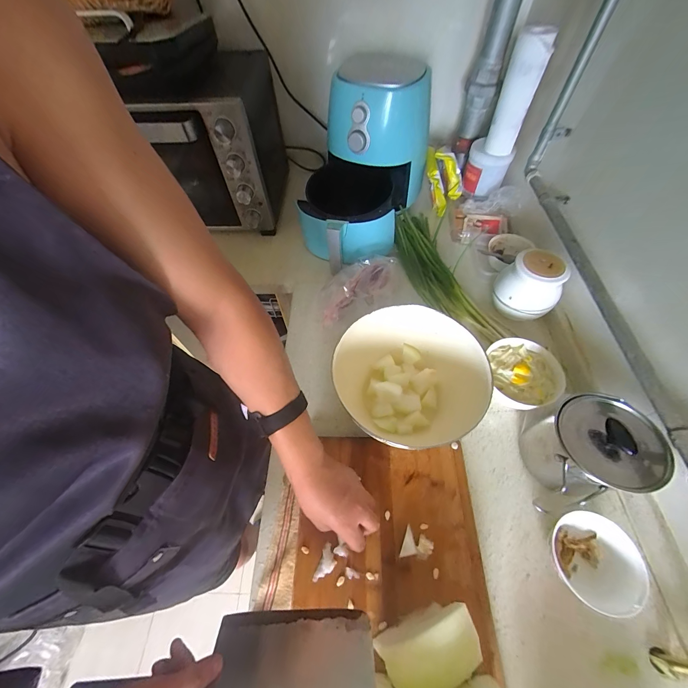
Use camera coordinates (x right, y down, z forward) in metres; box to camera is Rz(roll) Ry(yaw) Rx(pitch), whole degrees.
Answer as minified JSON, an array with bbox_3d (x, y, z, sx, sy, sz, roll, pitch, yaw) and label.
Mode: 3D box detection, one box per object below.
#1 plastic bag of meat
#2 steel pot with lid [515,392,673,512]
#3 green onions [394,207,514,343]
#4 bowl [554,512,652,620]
[{"bbox_3d":[0.032,-0.132,0.703,0.217,0.076,0.085,-39,64,-19],"label":"plastic bag of meat"},{"bbox_3d":[0.370,0.159,0.470,0.165,0.138,0.140,-20,59,-9],"label":"steel pot with lid"},{"bbox_3d":[0.239,-0.202,0.771,0.143,0.047,0.469,-12,58,-4],"label":"green onions"},{"bbox_3d":[0.349,0.301,0.421,0.112,0.073,0.088,-39,64,-19],"label":"bowl"}]

